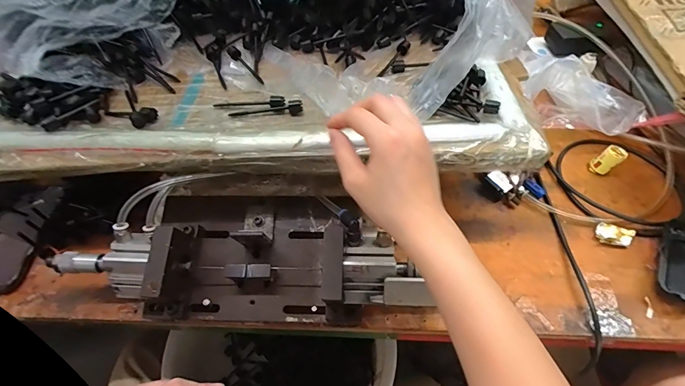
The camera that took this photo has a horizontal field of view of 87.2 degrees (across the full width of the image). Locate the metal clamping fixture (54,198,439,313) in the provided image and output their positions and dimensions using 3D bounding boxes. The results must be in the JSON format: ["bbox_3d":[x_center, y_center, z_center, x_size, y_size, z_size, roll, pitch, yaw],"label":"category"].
[{"bbox_3d":[-0.102,0.067,0.408,0.414,0.097,0.146,7,53,8],"label":"metal clamping fixture"}]

